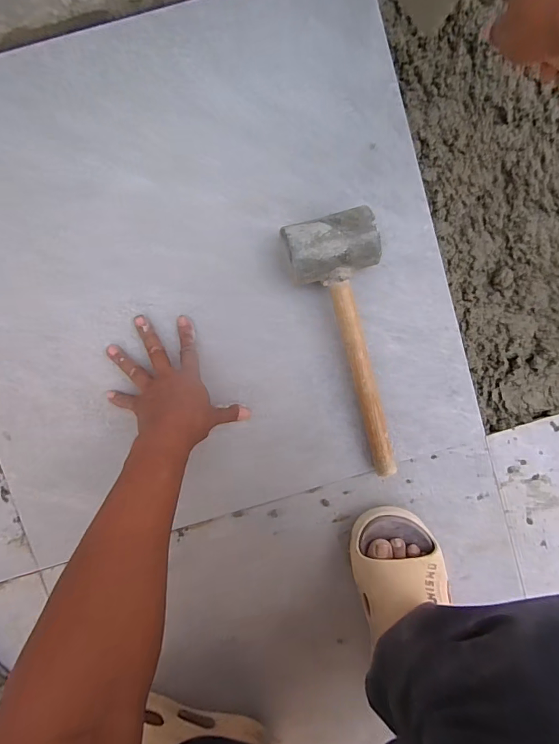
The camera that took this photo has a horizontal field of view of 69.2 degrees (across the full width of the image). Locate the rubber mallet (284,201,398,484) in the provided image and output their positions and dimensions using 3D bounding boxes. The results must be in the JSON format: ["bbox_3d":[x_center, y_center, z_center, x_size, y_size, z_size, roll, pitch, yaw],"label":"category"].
[{"bbox_3d":[0.090,-0.023,0.476,0.097,0.069,0.307,-16,95,0],"label":"rubber mallet"}]

